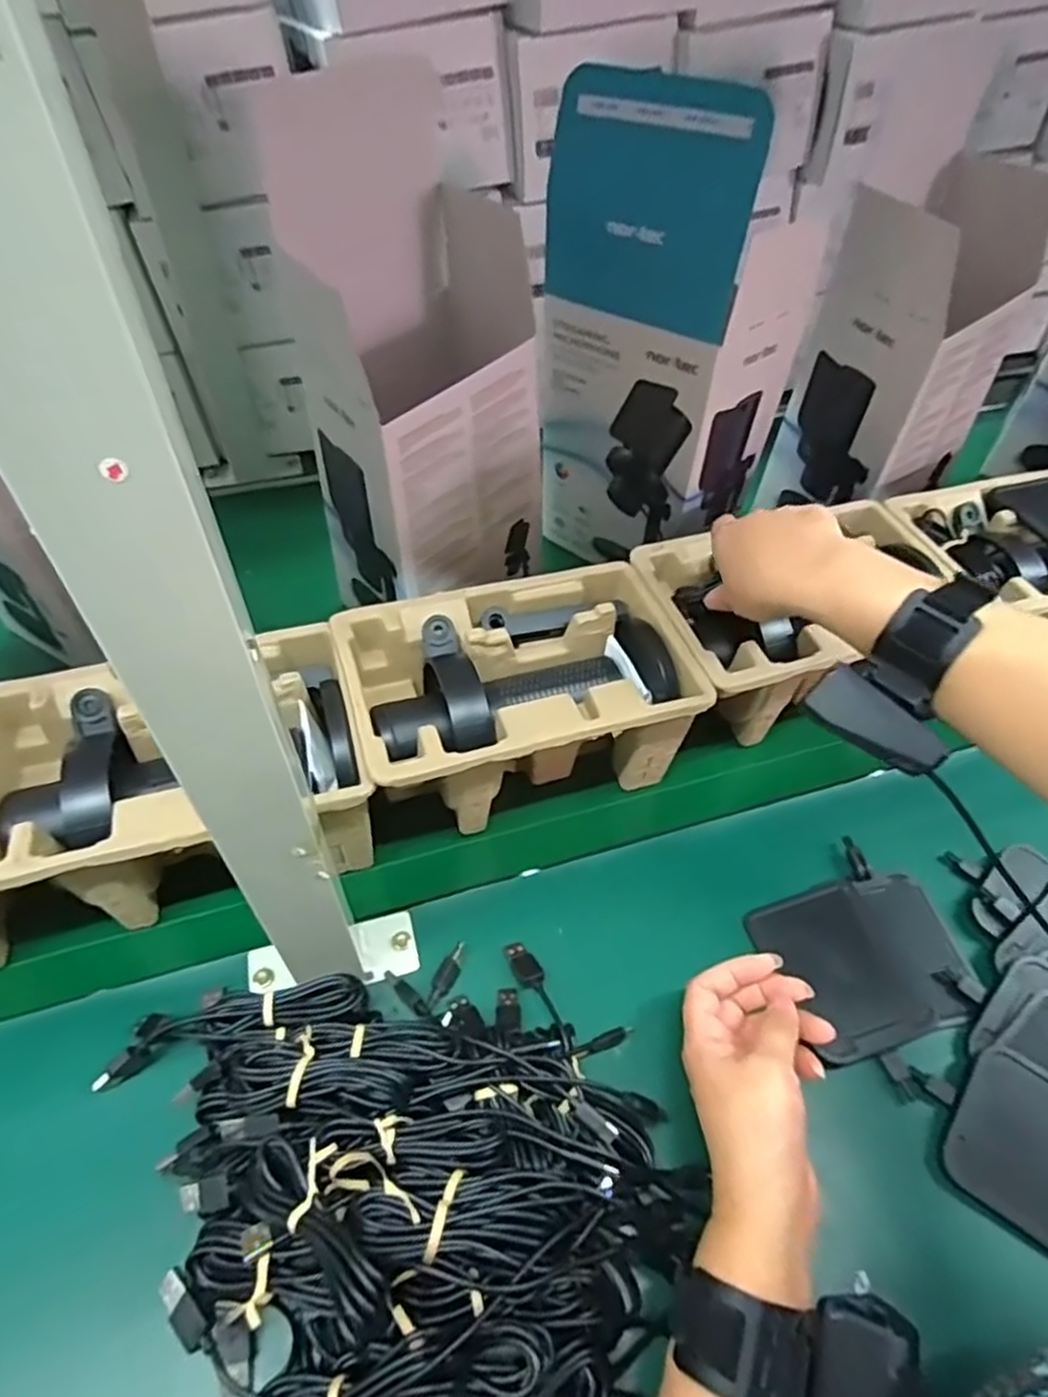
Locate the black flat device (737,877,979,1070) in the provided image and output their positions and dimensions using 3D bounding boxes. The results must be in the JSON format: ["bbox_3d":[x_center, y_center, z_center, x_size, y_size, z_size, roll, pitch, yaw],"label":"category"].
[{"bbox_3d":[0.216,0.161,0.460,0.121,0.011,0.099,-12,51,-12],"label":"black flat device"}]

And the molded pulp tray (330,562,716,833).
[{"bbox_3d":[-0.004,0.002,0.519,0.220,0.101,0.142,-14,52,-14],"label":"molded pulp tray"}]

